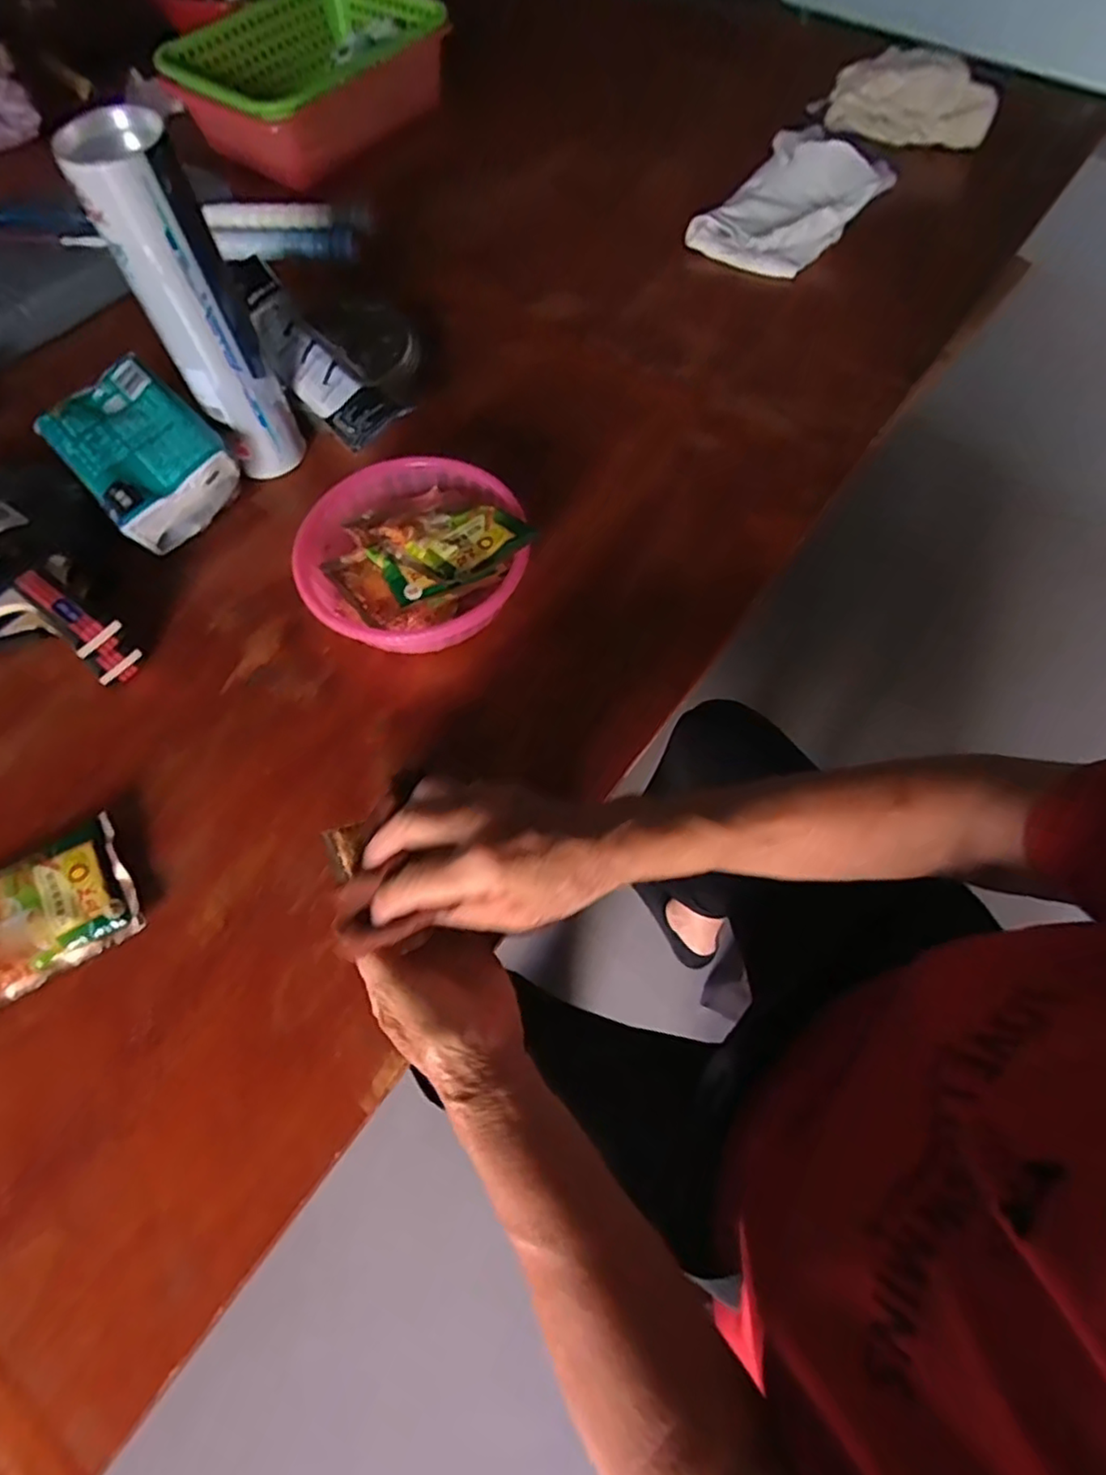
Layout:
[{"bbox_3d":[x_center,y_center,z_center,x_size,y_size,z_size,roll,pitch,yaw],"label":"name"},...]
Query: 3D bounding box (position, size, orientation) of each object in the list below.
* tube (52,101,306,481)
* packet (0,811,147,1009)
[{"bbox_3d":[-0.260,-0.310,0.489,0.066,0.223,0.072,-24,67,-9],"label":"tube"},{"bbox_3d":[-0.329,0.114,0.419,0.111,0.015,0.083,-29,68,-11],"label":"packet"}]

